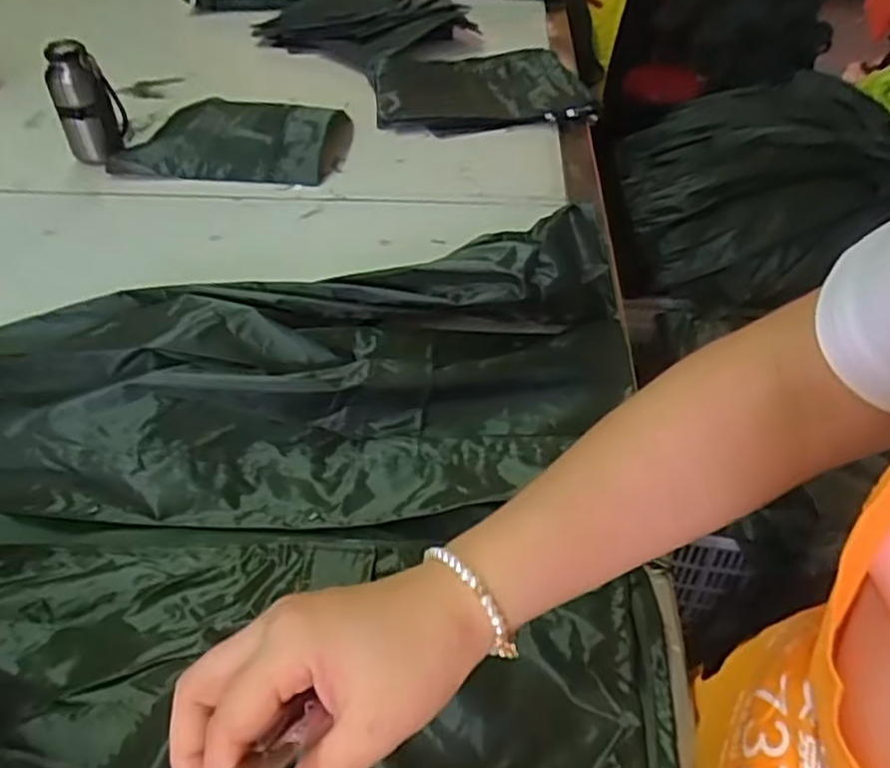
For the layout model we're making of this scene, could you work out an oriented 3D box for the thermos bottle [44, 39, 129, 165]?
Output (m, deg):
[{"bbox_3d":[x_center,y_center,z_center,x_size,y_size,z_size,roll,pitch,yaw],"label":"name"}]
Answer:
[{"bbox_3d":[-0.517,-0.396,1.052,0.089,0.174,0.086,-20,46,-19],"label":"thermos bottle"}]

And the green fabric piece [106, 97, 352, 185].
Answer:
[{"bbox_3d":[-0.323,-0.376,1.104,0.336,0.053,0.201,1,41,2],"label":"green fabric piece"}]

